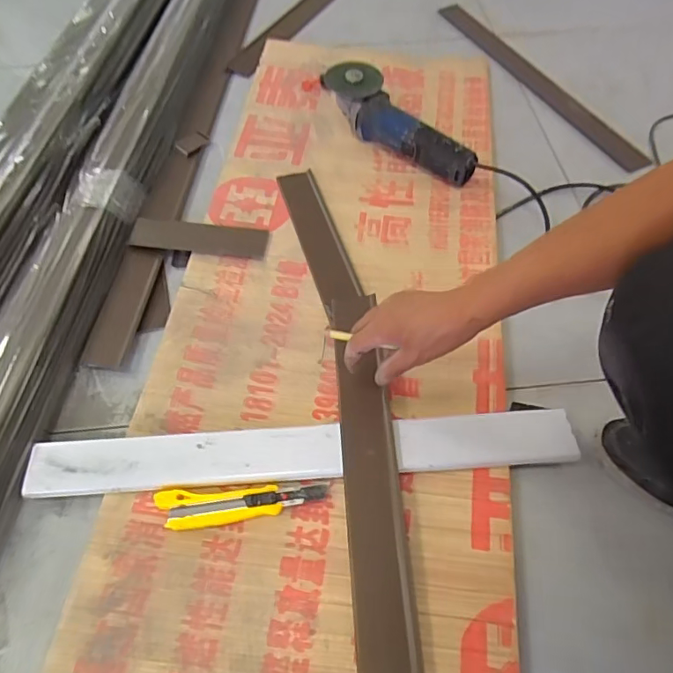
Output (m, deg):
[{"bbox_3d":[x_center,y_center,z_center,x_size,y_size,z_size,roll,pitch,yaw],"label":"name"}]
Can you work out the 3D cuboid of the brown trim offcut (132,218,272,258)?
[{"bbox_3d":[-0.204,-0.150,0.751,0.196,0.008,0.061,5,57,3],"label":"brown trim offcut"}]

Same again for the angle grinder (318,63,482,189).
[{"bbox_3d":[0.097,-0.358,0.836,0.321,0.085,0.090,38,64,22],"label":"angle grinder"}]

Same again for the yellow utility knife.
[{"bbox_3d":[-0.102,0.182,0.542,0.178,0.017,0.038,-3,57,-2],"label":"yellow utility knife"}]

